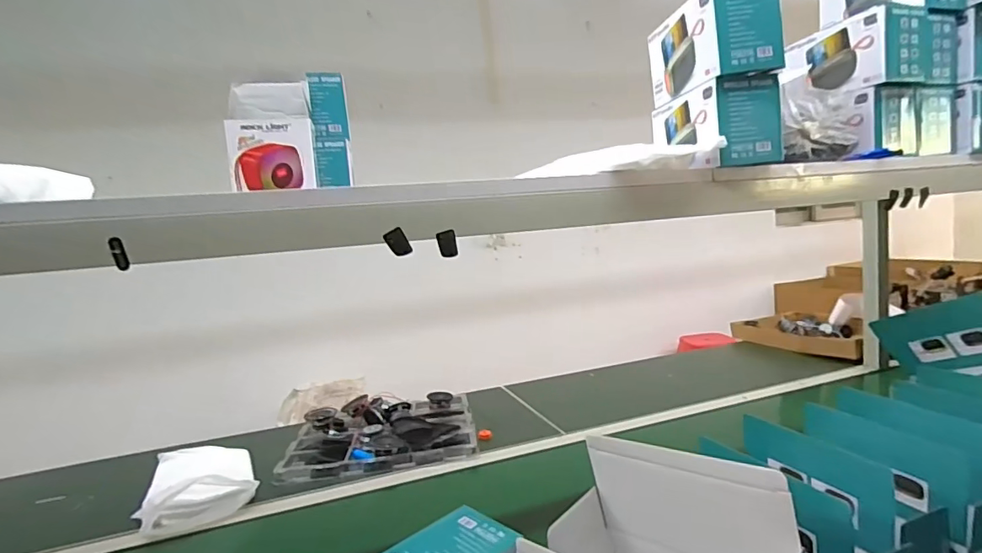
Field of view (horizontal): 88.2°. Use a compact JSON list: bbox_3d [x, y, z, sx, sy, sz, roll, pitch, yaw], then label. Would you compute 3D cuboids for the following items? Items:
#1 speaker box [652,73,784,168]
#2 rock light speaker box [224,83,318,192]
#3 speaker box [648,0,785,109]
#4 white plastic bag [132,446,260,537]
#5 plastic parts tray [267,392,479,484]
[{"bbox_3d":[0.296,-0.193,0.681,0.088,0.100,0.164,-6,6,-6],"label":"speaker box"},{"bbox_3d":[-0.275,-0.176,0.636,0.098,0.132,0.075,-7,6,-13],"label":"rock light speaker box"},{"bbox_3d":[0.285,-0.294,0.664,0.085,0.098,0.172,-6,6,-6],"label":"speaker box"},{"bbox_3d":[-0.560,0.384,0.978,0.190,0.070,0.288,-8,6,-26],"label":"white plastic bag"},{"bbox_3d":[-0.244,0.348,1.156,0.405,0.056,0.351,-6,6,-9],"label":"plastic parts tray"}]

